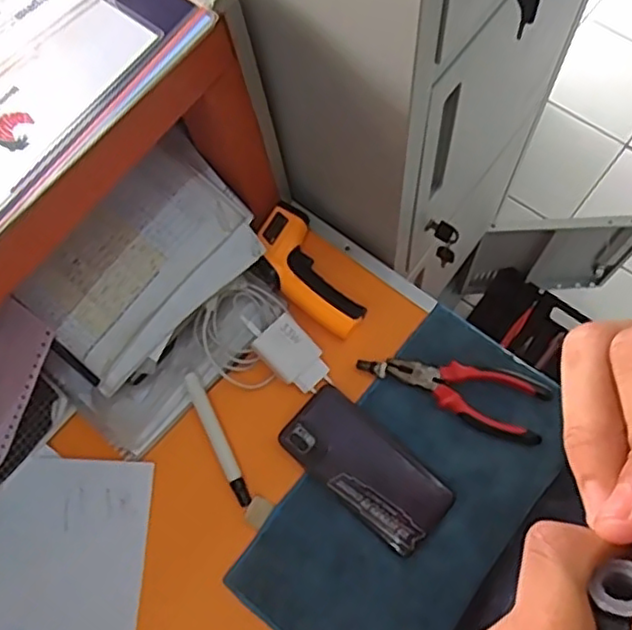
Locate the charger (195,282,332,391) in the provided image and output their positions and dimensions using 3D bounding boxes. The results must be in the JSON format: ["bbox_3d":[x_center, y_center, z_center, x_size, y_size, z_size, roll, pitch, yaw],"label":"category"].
[{"bbox_3d":[-0.058,0.030,0.646,0.092,0.031,0.131,-37,71,-8],"label":"charger"}]

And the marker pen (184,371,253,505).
[{"bbox_3d":[-0.096,0.119,0.632,0.016,0.008,0.136,-27,70,-5],"label":"marker pen"}]

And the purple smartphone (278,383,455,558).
[{"bbox_3d":[0.046,0.144,0.620,0.162,0.011,0.077,39,78,17],"label":"purple smartphone"}]

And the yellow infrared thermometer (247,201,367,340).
[{"bbox_3d":[-0.003,-0.046,0.673,0.140,0.029,0.078,36,78,16],"label":"yellow infrared thermometer"}]

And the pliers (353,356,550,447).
[{"bbox_3d":[0.130,0.074,0.633,0.178,0.016,0.064,14,72,10],"label":"pliers"}]

